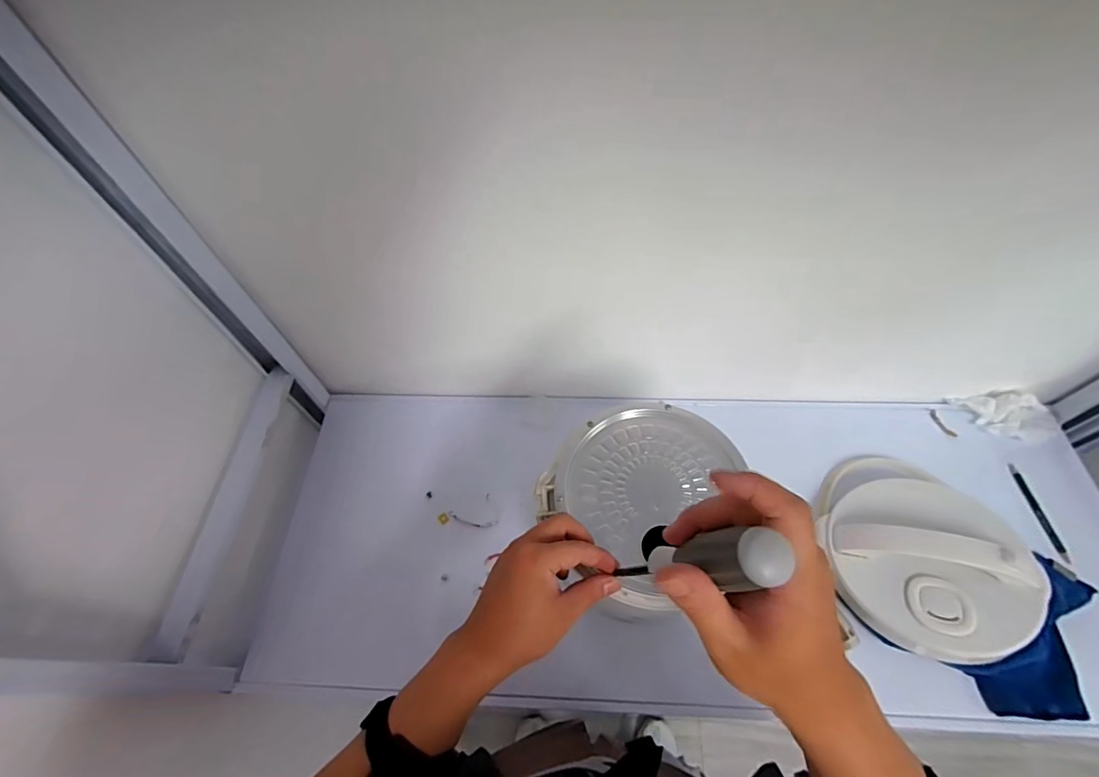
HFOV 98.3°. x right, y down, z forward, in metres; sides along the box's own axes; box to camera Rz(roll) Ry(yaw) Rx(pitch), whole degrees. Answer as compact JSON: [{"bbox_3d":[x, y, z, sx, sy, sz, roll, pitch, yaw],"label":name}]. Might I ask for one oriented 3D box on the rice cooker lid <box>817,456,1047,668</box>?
[{"bbox_3d":[0.432,0.187,0.569,0.198,0.087,0.242,-4,57,1],"label":"rice cooker lid"}]

